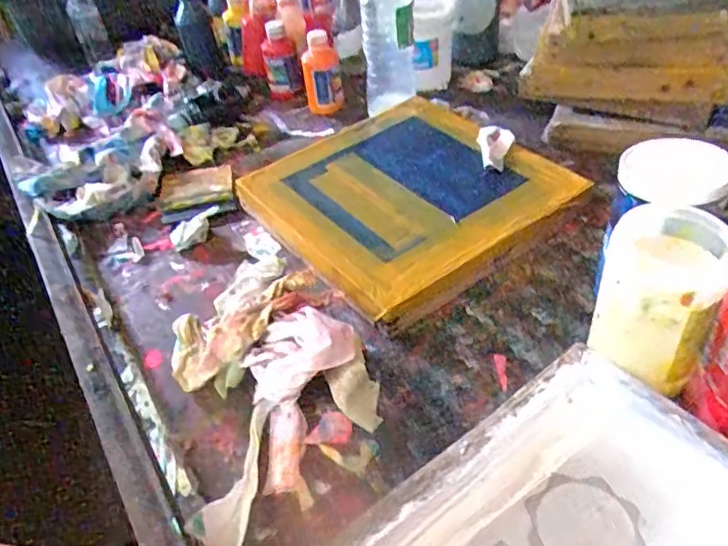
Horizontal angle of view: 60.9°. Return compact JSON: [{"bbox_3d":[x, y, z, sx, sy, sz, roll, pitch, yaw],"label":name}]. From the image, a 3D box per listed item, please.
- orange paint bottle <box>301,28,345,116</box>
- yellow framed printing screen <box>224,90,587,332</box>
[{"bbox_3d":[-0.072,-0.338,1.049,0.065,0.132,0.056,-9,41,-2],"label":"orange paint bottle"},{"bbox_3d":[0.061,-0.117,0.813,0.374,0.059,0.352,-31,46,-25],"label":"yellow framed printing screen"}]

